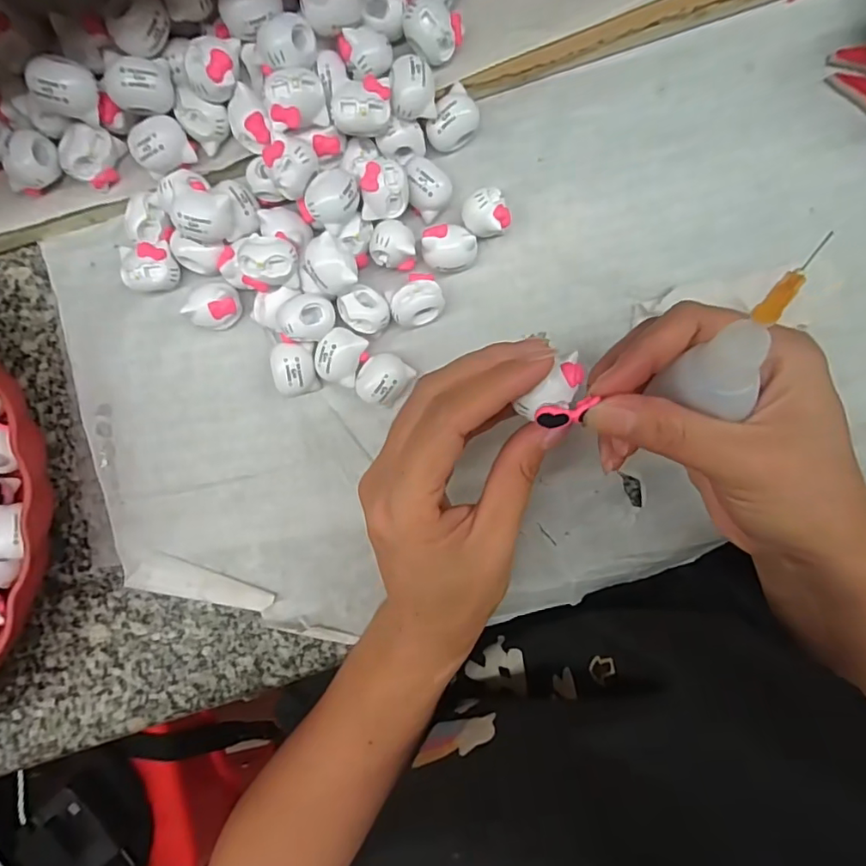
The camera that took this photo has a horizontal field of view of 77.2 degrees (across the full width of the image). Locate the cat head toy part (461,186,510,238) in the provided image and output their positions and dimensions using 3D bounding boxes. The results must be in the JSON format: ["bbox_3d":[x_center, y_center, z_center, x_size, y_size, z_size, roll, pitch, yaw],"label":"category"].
[{"bbox_3d":[0.025,-0.098,0.251,0.020,0.024,0.020,0,91,2],"label":"cat head toy part"}]

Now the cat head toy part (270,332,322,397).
[{"bbox_3d":[-0.064,-0.031,0.255,0.019,0.019,0.027,-6,91,2],"label":"cat head toy part"}]

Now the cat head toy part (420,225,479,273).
[{"bbox_3d":[0.008,-0.085,0.253,0.024,0.020,0.018,-3,91,2],"label":"cat head toy part"}]

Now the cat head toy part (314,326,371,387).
[{"bbox_3d":[-0.042,-0.036,0.253,0.021,0.020,0.025,28,92,1],"label":"cat head toy part"}]

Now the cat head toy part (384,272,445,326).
[{"bbox_3d":[-0.007,-0.061,0.254,0.025,0.017,0.023,0,91,2],"label":"cat head toy part"}]

